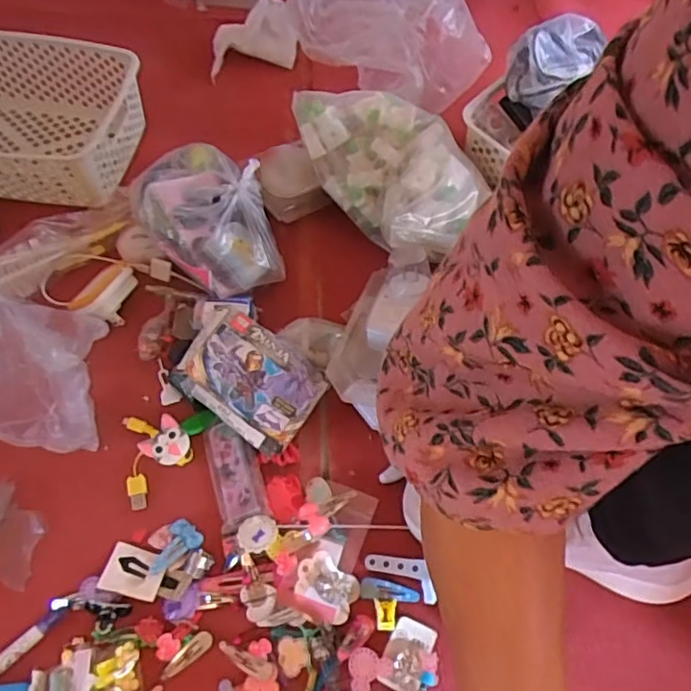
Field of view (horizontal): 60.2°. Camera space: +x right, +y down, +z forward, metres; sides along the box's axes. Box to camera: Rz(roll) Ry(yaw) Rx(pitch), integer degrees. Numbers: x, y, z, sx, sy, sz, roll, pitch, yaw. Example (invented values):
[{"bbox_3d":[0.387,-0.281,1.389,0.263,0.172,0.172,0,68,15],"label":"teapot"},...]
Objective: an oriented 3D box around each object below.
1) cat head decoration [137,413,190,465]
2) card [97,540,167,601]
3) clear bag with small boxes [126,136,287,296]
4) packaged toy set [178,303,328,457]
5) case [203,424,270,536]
[{"bbox_3d":[-0.167,0.091,0.559,0.040,0.008,0.040,40,85,9],"label":"cat head decoration"},{"bbox_3d":[-0.181,0.191,0.509,0.054,0.007,0.040,12,61,5],"label":"card"},{"bbox_3d":[-0.148,-0.135,0.645,0.132,0.075,0.179,-21,61,-13],"label":"clear bag with small boxes"},{"bbox_3d":[-0.090,0.030,0.555,0.125,0.018,0.092,39,62,-9],"label":"packaged toy set"},{"bbox_3d":[-0.102,0.115,0.549,0.045,0.015,0.098,-14,62,-10],"label":"case"}]

